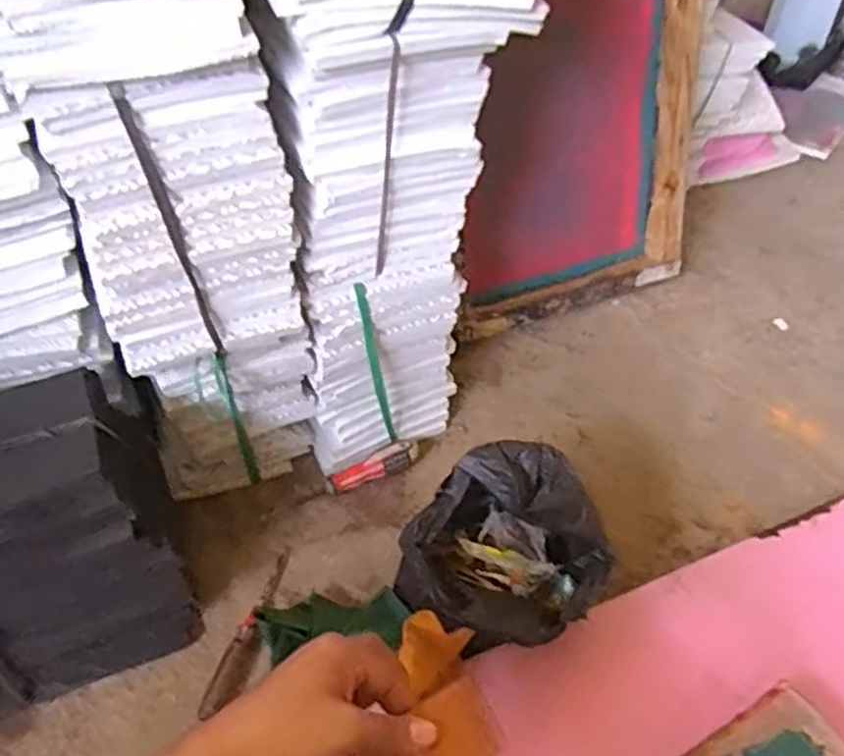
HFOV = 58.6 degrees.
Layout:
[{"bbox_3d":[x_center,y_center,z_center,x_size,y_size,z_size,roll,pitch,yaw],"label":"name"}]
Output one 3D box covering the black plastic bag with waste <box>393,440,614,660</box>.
[{"bbox_3d":[0.072,0.169,0.693,0.168,0.141,0.157,-36,58,-28],"label":"black plastic bag with waste"}]

